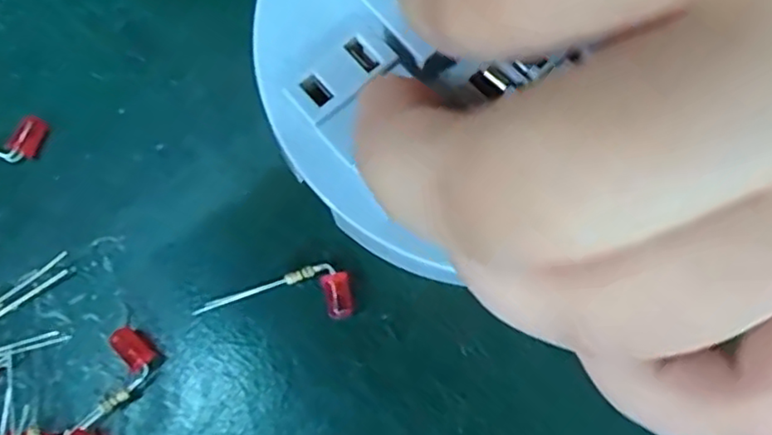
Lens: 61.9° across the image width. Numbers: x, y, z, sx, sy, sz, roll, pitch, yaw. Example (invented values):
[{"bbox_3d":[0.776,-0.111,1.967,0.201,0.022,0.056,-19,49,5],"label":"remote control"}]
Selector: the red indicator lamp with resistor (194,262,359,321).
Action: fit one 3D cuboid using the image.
[{"bbox_3d":[-0.023,0.016,0.130,0.033,0.004,0.011,-6,72,11],"label":"red indicator lamp with resistor"}]

